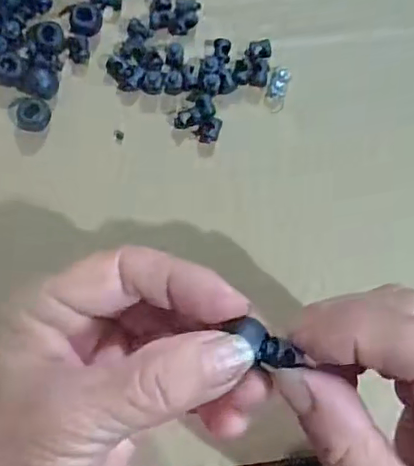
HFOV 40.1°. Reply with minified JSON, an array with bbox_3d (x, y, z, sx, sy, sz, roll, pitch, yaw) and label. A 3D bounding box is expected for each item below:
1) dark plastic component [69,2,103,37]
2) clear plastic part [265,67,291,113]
[{"bbox_3d":[-0.059,-0.104,0.275,0.014,0.017,0.016,34,88,-1],"label":"dark plastic component"},{"bbox_3d":[0.035,-0.071,0.281,0.010,0.004,0.022,6,101,-2],"label":"clear plastic part"}]

